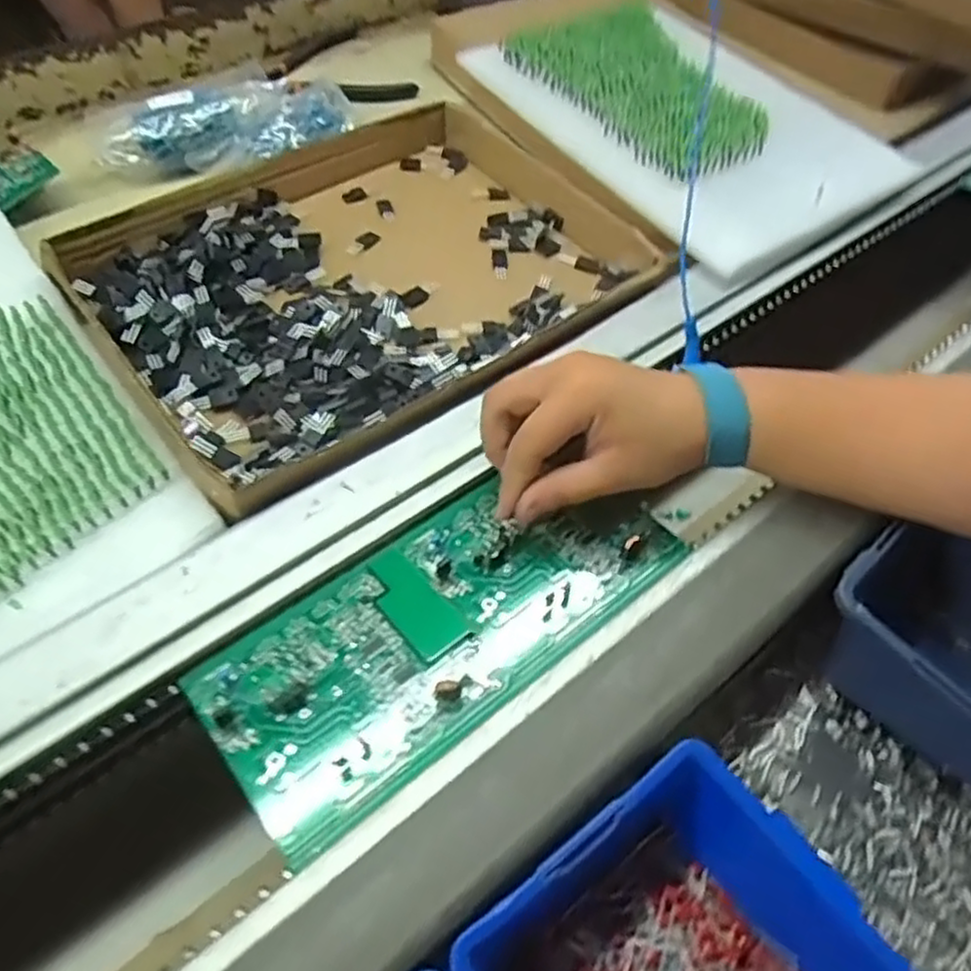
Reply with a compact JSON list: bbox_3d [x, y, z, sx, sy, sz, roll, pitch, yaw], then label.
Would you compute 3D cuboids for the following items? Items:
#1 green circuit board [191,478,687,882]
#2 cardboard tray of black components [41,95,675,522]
[{"bbox_3d":[-0.013,0.057,0.325,0.217,0.009,0.100,-28,59,-22],"label":"green circuit board"},{"bbox_3d":[-0.084,-0.149,0.462,0.314,0.034,0.271,-30,60,-24],"label":"cardboard tray of black components"}]

